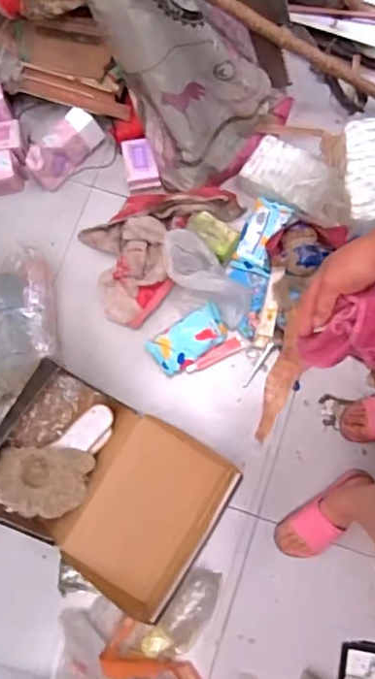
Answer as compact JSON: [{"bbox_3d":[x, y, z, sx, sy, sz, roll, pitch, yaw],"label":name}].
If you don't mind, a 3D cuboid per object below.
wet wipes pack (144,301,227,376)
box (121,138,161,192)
[{"bbox_3d":[0.004,-0.004,1.288,0.180,0.045,0.102,-34,79,-6],"label":"wet wipes pack"},{"bbox_3d":[-0.108,-0.400,1.317,0.074,0.051,0.111,-11,75,-2],"label":"box"}]

